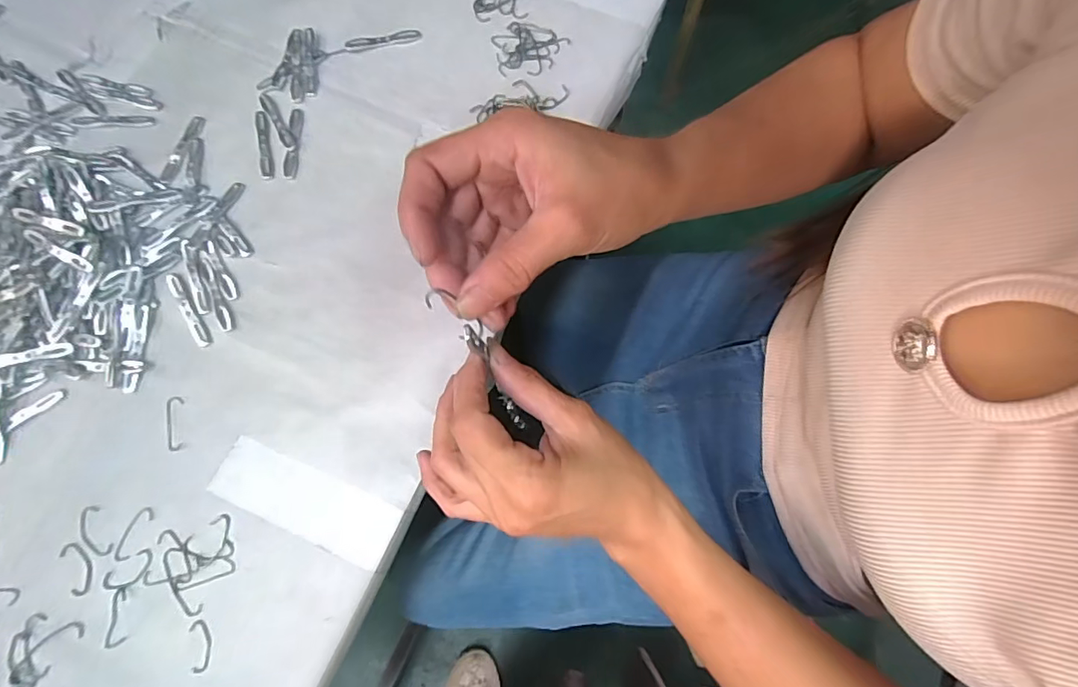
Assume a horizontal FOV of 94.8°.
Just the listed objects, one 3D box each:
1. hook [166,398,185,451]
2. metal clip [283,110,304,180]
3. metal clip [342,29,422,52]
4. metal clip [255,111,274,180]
[{"bbox_3d":[-0.279,0.061,0.379,0.012,0.004,0.041,-7,76,-2],"label":"hook"},{"bbox_3d":[-0.217,-0.177,0.436,0.012,0.004,0.069,0,76,-1],"label":"metal clip"},{"bbox_3d":[-0.146,-0.284,0.463,0.069,0.004,0.014,-15,77,-4],"label":"metal clip"},{"bbox_3d":[-0.243,-0.176,0.437,0.011,0.004,0.069,-12,76,-4],"label":"metal clip"}]

